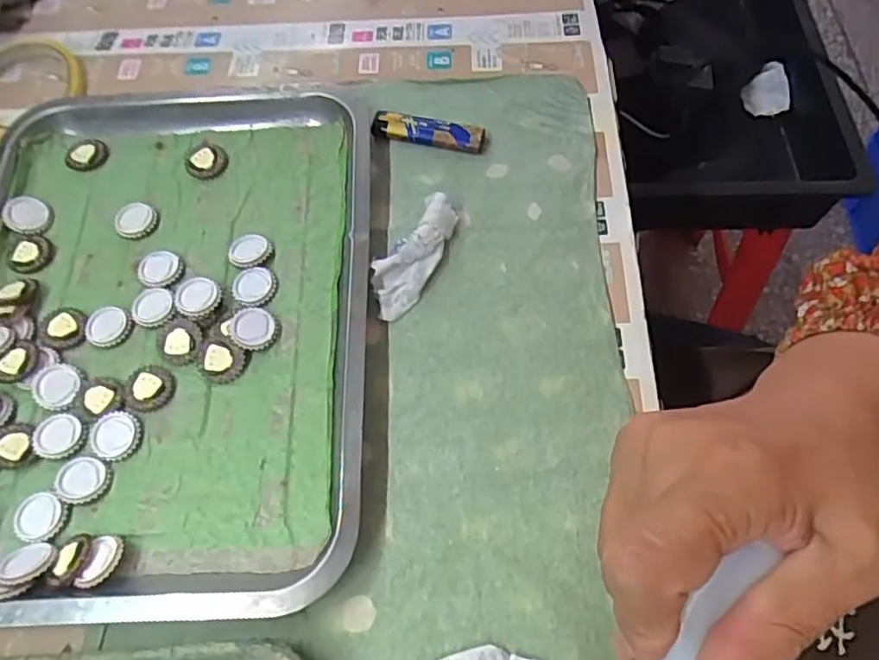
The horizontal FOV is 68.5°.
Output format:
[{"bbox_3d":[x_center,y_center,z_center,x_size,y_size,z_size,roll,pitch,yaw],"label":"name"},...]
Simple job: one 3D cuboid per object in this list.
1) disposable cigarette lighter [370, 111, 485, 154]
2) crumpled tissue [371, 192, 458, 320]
[{"bbox_3d":[-0.008,-0.139,0.454,0.078,0.015,0.017,9,64,7],"label":"disposable cigarette lighter"},{"bbox_3d":[-0.016,-0.047,0.410,0.031,0.019,0.085,25,67,14],"label":"crumpled tissue"}]

